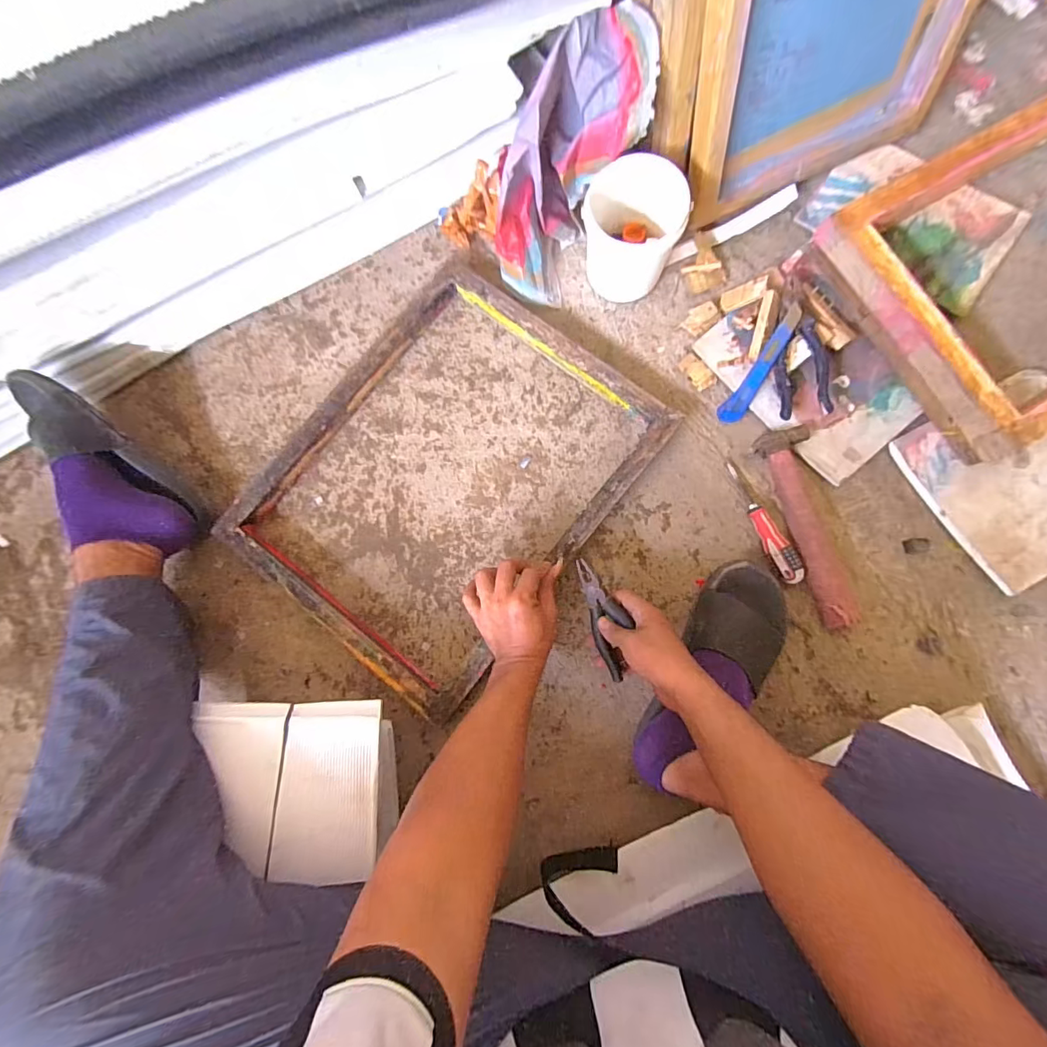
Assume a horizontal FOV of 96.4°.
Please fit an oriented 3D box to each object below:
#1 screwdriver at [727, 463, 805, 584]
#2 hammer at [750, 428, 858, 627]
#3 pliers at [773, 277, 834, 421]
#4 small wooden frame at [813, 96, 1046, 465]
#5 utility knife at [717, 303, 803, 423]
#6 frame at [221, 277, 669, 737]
[{"bbox_3d":[0.317,-0.003,0.619,0.027,0.020,0.171,-21,69,2],"label":"screwdriver"},{"bbox_3d":[0.377,0.001,0.612,0.066,0.030,0.263,-15,82,2],"label":"hammer"},{"bbox_3d":[0.366,-0.232,0.616,0.062,0.026,0.184,-1,87,23],"label":"pliers"},{"bbox_3d":[0.664,-0.332,0.604,0.430,0.085,0.366,-28,82,1],"label":"small wooden frame"},{"bbox_3d":[0.319,-0.210,0.629,0.031,0.015,0.161,31,111,7],"label":"utility knife"},{"bbox_3d":[-0.104,-0.067,0.614,0.403,0.039,0.494,38,87,7],"label":"frame"}]

